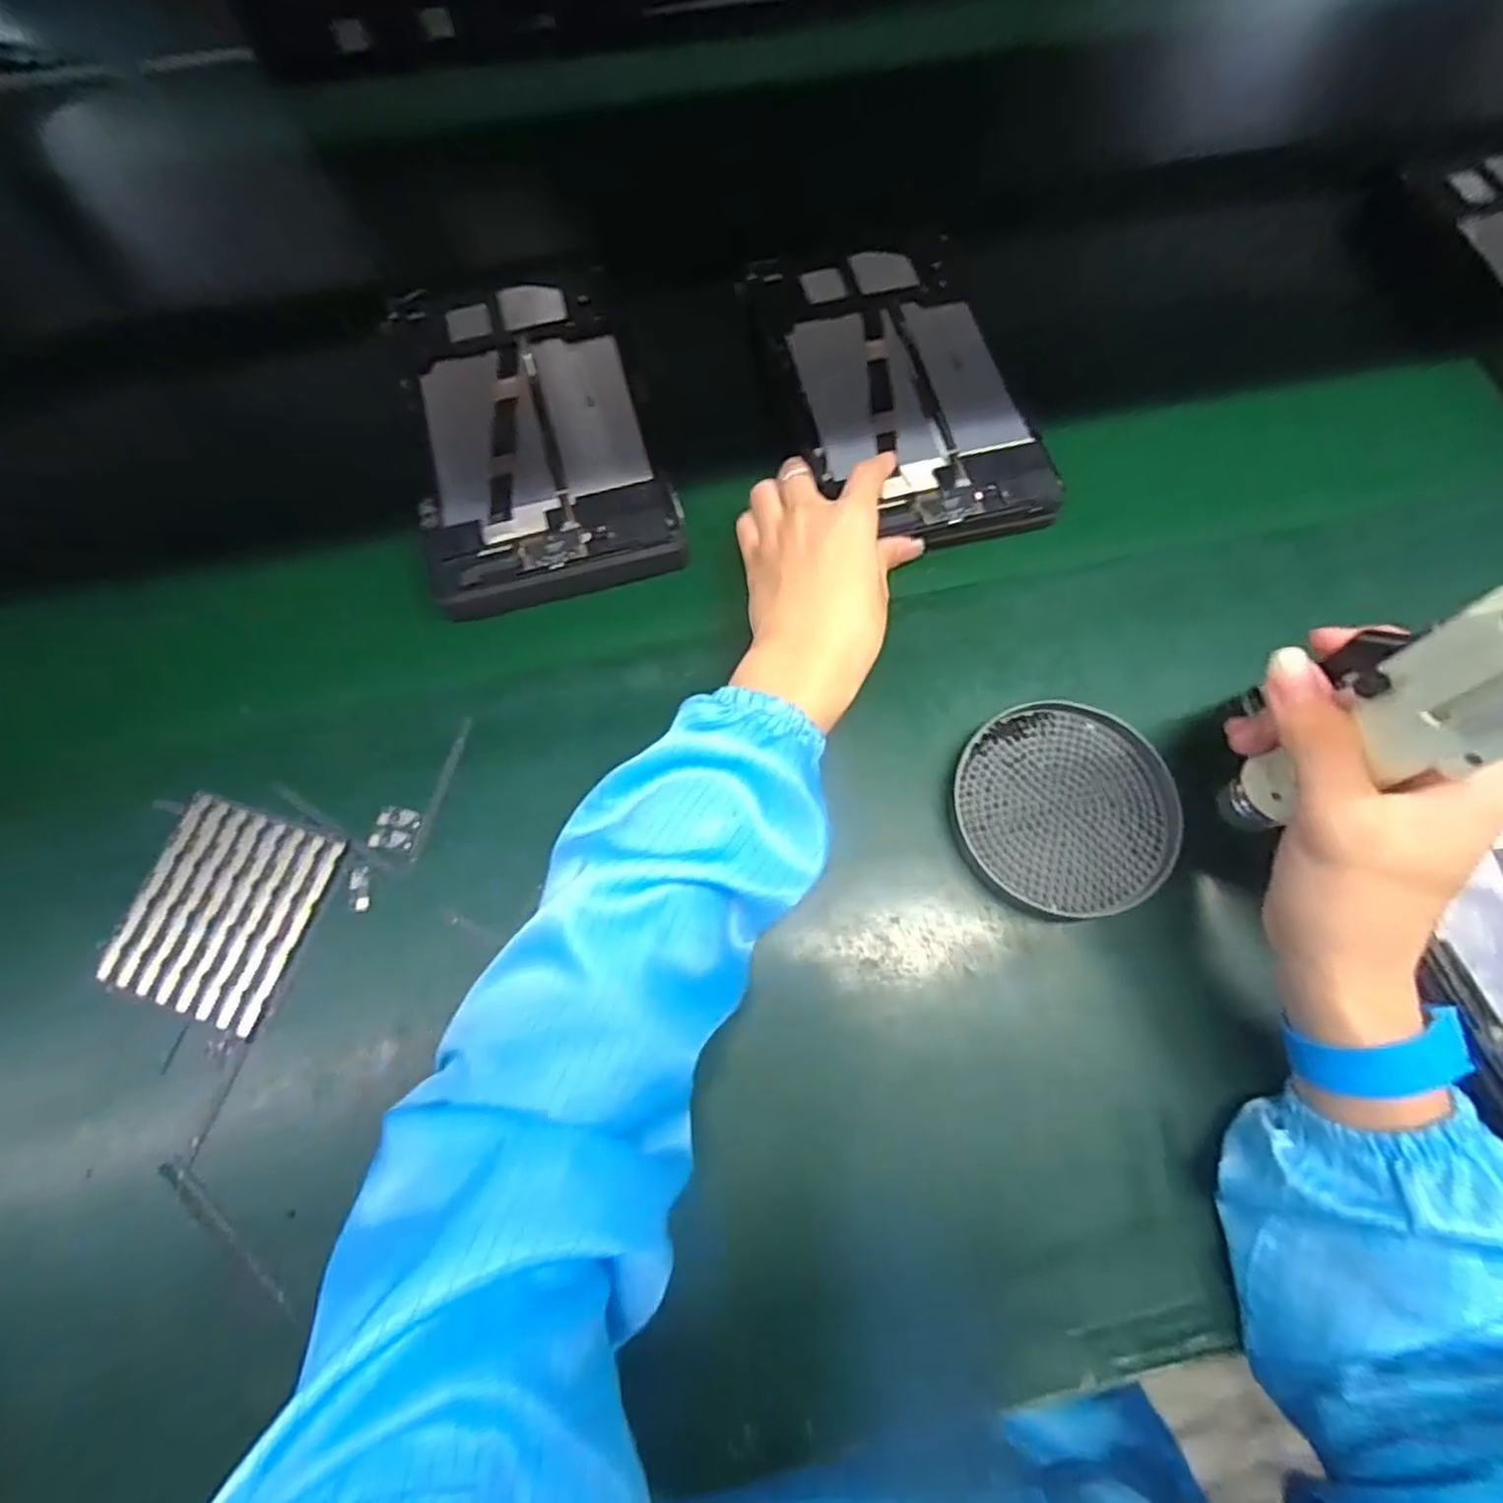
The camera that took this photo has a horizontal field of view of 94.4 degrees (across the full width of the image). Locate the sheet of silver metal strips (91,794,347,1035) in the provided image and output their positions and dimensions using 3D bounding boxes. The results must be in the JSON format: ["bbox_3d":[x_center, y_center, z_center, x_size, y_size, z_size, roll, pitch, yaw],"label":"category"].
[{"bbox_3d":[-0.284,0.085,0.375,0.096,0.006,0.105,18,72,7],"label":"sheet of silver metal strips"}]

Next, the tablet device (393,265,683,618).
[{"bbox_3d":[-0.146,-0.216,0.460,0.154,0.018,0.257,-14,72,-4],"label":"tablet device"}]

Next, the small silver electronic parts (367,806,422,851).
[{"bbox_3d":[-0.198,0.042,0.387,0.024,0.004,0.023,8,72,3],"label":"small silver electronic parts"}]

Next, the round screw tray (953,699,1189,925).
[{"bbox_3d":[0.170,0.030,0.379,0.110,0.018,0.113,0,71,1],"label":"round screw tray"}]

